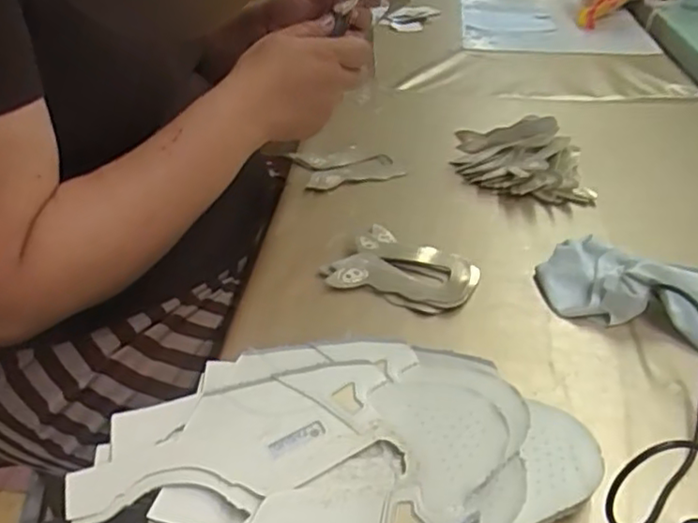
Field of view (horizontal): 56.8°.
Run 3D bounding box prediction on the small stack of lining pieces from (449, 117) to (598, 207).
[{"bbox_3d":[0.176,-0.100,0.656,0.130,0.047,0.093,2,36,3],"label":"small stack of lining pieces"}]

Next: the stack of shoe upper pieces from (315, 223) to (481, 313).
[{"bbox_3d":[0.046,0.006,0.538,0.117,0.014,0.079,18,40,22],"label":"stack of shoe upper pieces"}]

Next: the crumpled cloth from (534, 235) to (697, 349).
[{"bbox_3d":[0.220,0.012,0.511,0.131,0.040,0.093,18,40,22],"label":"crumpled cloth"}]

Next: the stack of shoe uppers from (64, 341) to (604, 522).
[{"bbox_3d":[-0.011,0.115,0.364,0.283,0.041,0.192,-7,37,-11],"label":"stack of shoe uppers"}]

